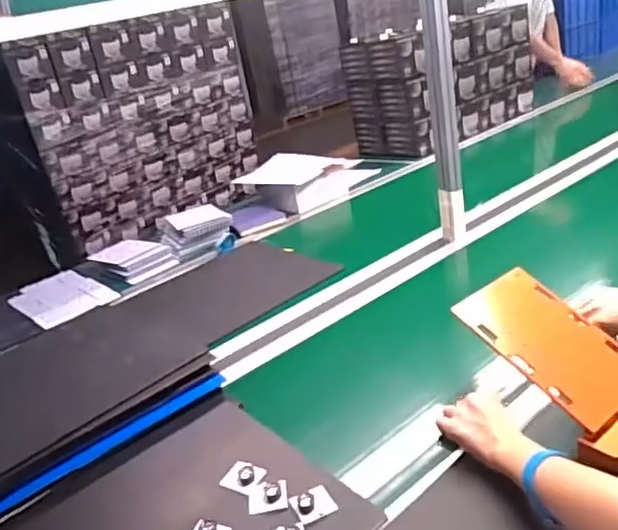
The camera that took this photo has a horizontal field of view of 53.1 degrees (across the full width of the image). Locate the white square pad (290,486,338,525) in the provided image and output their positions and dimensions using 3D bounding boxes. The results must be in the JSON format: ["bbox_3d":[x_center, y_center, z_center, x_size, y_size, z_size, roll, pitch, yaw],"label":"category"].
[{"bbox_3d":[0.005,0.299,0.778,0.049,0.016,0.043,-20,25,-20],"label":"white square pad"}]

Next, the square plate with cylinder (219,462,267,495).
[{"bbox_3d":[-0.088,0.285,0.830,0.044,0.011,0.046,3,27,27],"label":"square plate with cylinder"}]

